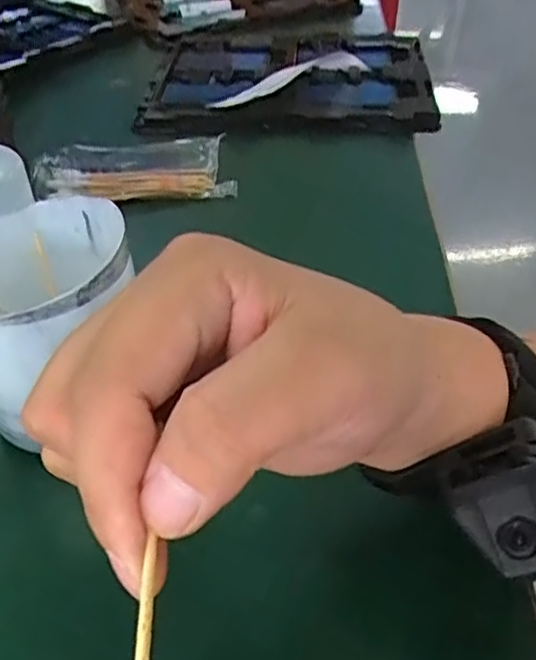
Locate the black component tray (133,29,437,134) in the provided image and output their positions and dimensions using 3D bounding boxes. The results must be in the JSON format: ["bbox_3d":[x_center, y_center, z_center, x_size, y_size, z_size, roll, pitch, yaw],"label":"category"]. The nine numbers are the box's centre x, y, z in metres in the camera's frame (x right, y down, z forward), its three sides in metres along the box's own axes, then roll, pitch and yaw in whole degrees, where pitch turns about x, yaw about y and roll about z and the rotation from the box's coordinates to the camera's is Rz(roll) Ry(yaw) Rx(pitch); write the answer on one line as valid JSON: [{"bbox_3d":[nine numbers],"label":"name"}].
[{"bbox_3d":[0.018,-0.242,0.609,0.243,0.027,0.198,1,42,2],"label":"black component tray"}]

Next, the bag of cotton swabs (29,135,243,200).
[{"bbox_3d":[-0.101,-0.120,0.491,0.144,0.026,0.053,-5,42,-5],"label":"bag of cotton swabs"}]

